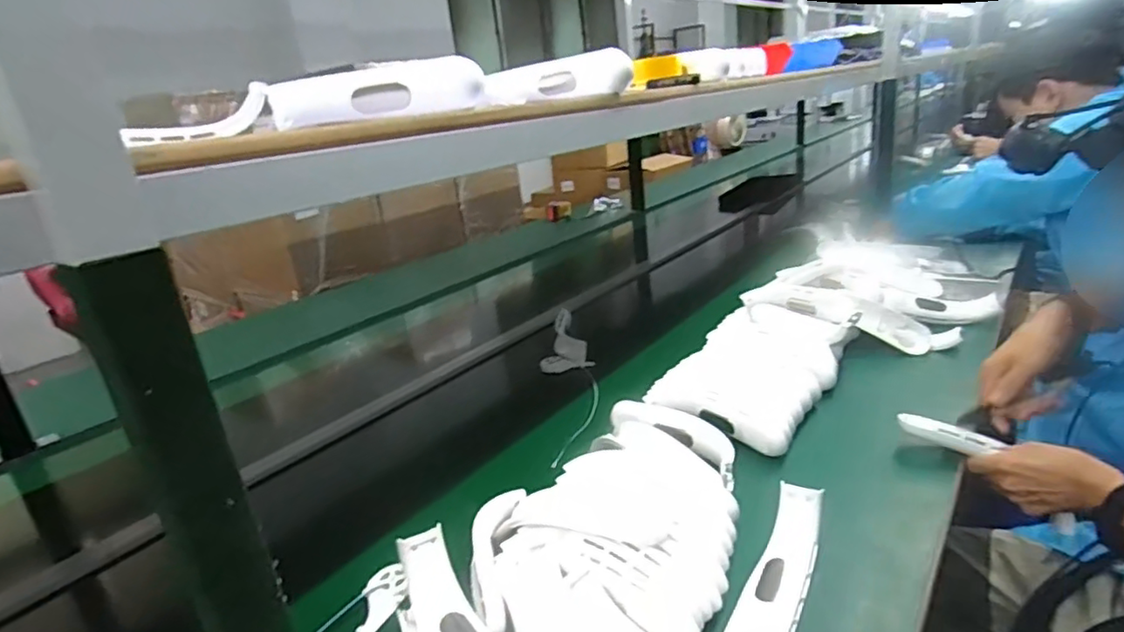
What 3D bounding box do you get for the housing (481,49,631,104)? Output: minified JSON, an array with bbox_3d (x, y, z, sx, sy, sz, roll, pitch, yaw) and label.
[{"bbox_3d":[0.002,-0.301,0.769,0.177,0.051,0.046,-1,21,16],"label":"housing"}]

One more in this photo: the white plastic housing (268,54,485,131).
[{"bbox_3d":[-0.181,-0.222,0.604,0.202,0.046,0.060,-11,21,-9],"label":"white plastic housing"}]

